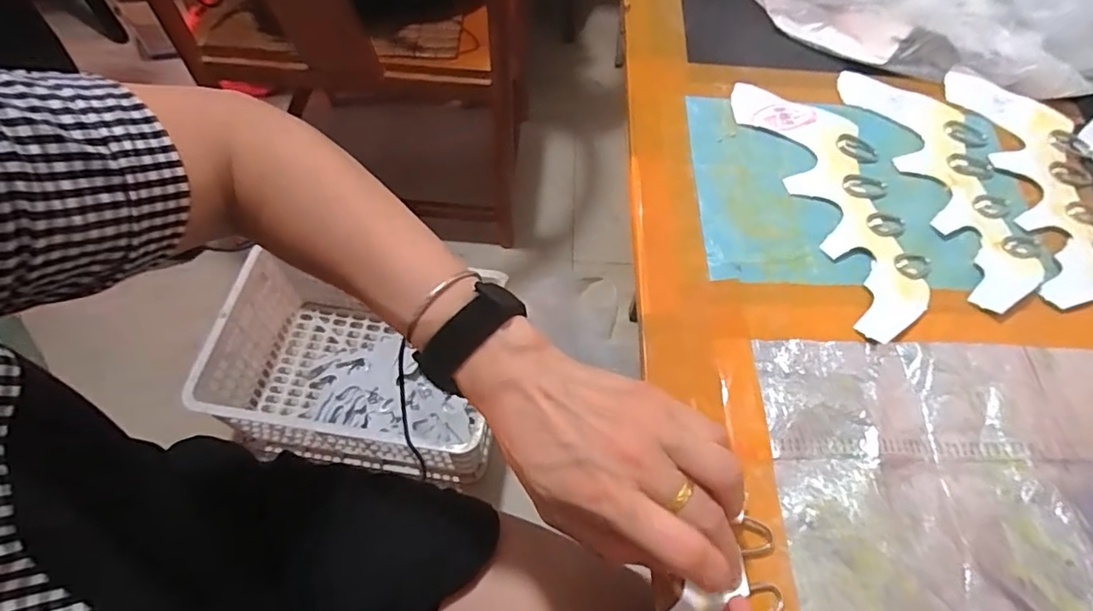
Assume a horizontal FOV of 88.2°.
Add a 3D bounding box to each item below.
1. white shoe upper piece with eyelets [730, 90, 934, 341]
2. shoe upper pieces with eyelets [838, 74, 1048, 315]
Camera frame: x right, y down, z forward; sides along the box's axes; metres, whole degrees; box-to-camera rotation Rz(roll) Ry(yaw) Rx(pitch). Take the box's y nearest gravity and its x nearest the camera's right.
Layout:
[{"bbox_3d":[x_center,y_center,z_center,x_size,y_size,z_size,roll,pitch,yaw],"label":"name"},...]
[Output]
[{"bbox_3d":[0.211,-0.081,0.403,0.081,0.008,0.219,-12,61,-7],"label":"white shoe upper piece with eyelets"},{"bbox_3d":[0.299,-0.097,0.417,0.083,0.004,0.219,-6,61,-4],"label":"shoe upper pieces with eyelets"}]

